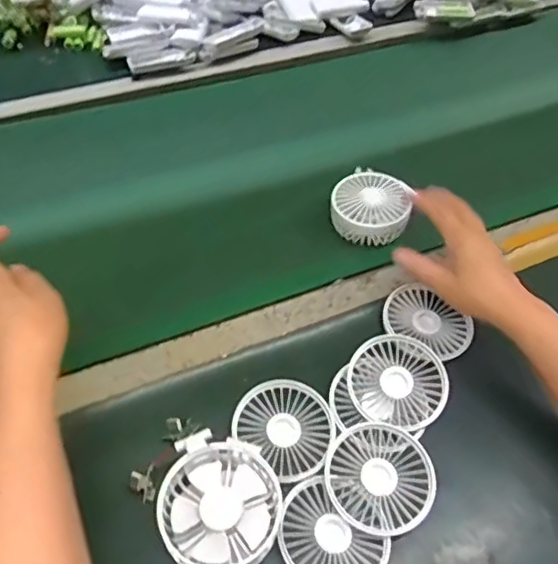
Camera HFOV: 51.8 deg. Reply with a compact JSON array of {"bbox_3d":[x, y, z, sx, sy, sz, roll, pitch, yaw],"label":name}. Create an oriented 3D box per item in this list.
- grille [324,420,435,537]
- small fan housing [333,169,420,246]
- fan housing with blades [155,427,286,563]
[{"bbox_3d":[0.084,0.164,0.483,0.087,0.017,0.090,1,52,-2],"label":"grille"},{"bbox_3d":[0.105,-0.089,0.661,0.085,0.040,0.091,1,52,-2],"label":"small fan housing"},{"bbox_3d":[-0.043,0.172,0.449,0.091,0.041,0.105,11,52,6],"label":"fan housing with blades"}]

